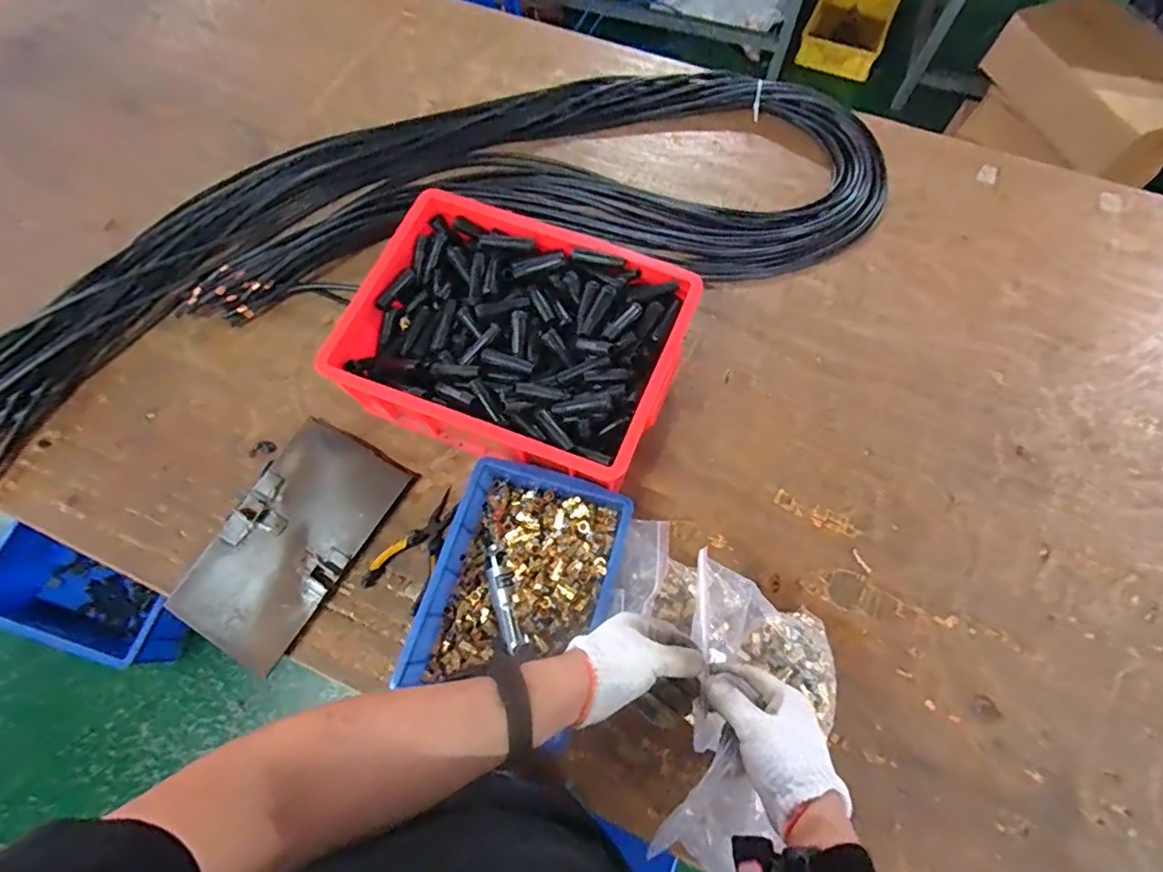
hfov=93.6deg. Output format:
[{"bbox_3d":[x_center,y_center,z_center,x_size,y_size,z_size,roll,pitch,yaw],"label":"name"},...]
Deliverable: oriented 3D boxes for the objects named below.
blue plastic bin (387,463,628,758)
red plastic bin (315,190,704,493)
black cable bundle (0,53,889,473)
[{"bbox_3d":[-0.072,0.187,0.684,0.211,0.079,0.280,16,69,7],"label":"blue plastic bin"},{"bbox_3d":[-0.082,-0.121,0.765,0.410,0.152,0.307,20,70,8],"label":"red plastic bin"},{"bbox_3d":[-0.274,-0.365,0.912,1.580,0.045,0.540,-15,69,-5],"label":"black cable bundle"}]

